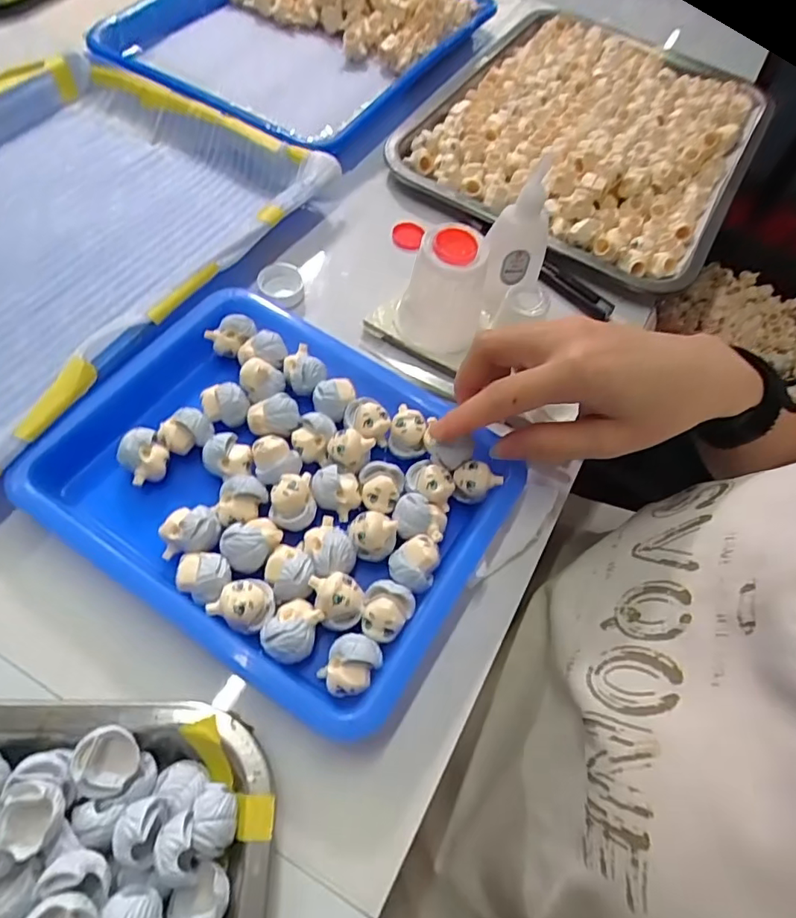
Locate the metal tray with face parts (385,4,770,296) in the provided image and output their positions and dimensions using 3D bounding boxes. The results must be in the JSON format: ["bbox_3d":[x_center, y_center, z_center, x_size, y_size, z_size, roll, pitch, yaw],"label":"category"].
[{"bbox_3d":[0.178,-0.304,0.494,0.267,0.034,0.354,30,62,9],"label":"metal tray with face parts"}]

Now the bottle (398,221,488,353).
[{"bbox_3d":[0.029,-0.102,0.341,0.052,0.071,0.043,10,60,-3],"label":"bottle"}]

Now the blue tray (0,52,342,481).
[{"bbox_3d":[-0.234,-0.147,0.357,0.257,0.049,0.330,30,62,9],"label":"blue tray"}]

